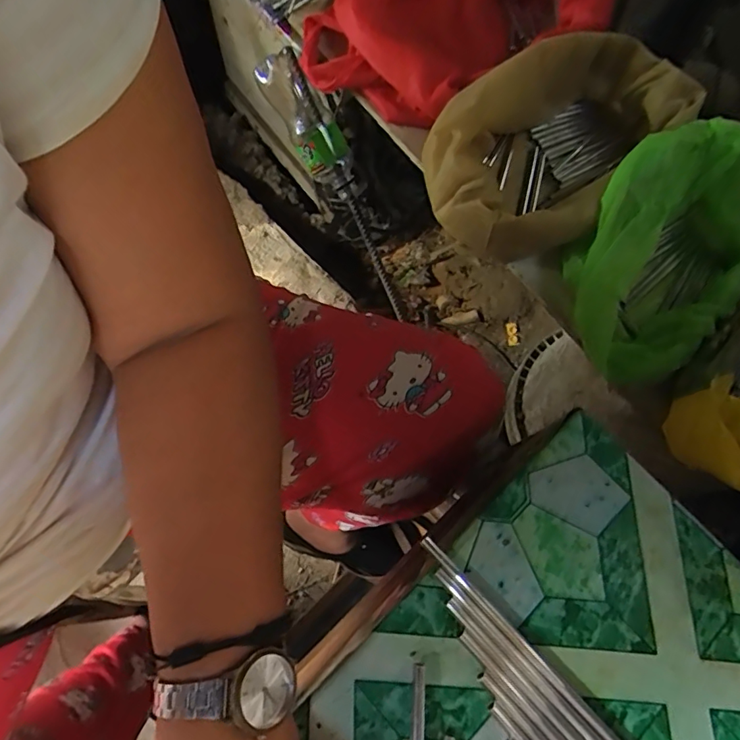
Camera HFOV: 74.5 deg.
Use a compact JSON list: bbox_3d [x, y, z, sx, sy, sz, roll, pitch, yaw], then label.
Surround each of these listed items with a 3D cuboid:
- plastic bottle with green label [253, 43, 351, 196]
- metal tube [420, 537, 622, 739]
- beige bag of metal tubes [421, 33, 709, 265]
[{"bbox_3d":[-0.073,-0.290,0.576,0.060,0.051,0.163,-35,103,-12],"label":"plastic bottle with green label"},{"bbox_3d":[0.100,0.164,0.248,0.008,0.007,0.200,-42,78,-14],"label":"metal tube"},{"bbox_3d":[0.178,-0.227,0.488,0.263,0.114,0.171,-42,78,-14],"label":"beige bag of metal tubes"}]

